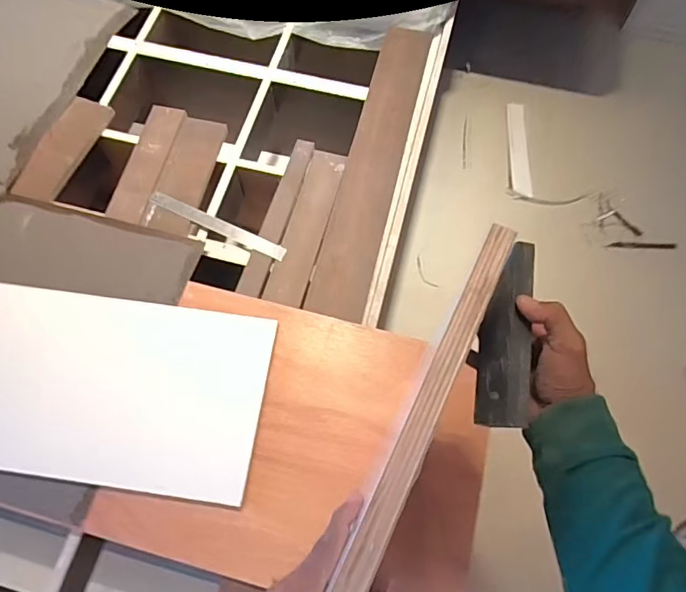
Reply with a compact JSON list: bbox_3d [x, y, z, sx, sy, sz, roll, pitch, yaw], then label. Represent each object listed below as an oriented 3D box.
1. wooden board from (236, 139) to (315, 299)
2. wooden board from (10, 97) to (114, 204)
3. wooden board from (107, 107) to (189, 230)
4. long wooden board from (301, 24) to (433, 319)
[{"bbox_3d":[-0.137,-0.176,1.054,0.050,0.013,0.380,15,69,6],"label":"wooden board"},{"bbox_3d":[-0.634,-0.335,1.119,0.100,0.011,0.280,20,69,8],"label":"wooden board"},{"bbox_3d":[-0.433,-0.297,1.102,0.094,0.019,0.297,10,68,4],"label":"wooden board"},{"bbox_3d":[0.072,-0.313,1.108,0.118,0.026,0.770,13,68,5],"label":"long wooden board"}]

